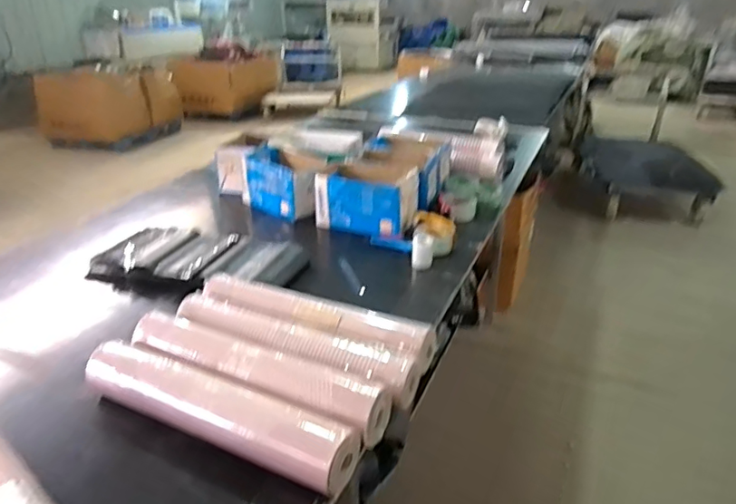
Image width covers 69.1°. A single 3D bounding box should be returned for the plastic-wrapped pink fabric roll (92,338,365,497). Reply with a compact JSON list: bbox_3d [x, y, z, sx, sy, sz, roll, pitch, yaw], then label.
[{"bbox_3d":[-0.255,0.257,0.869,0.514,0.103,0.087,12,28,23],"label":"plastic-wrapped pink fabric roll"}]

